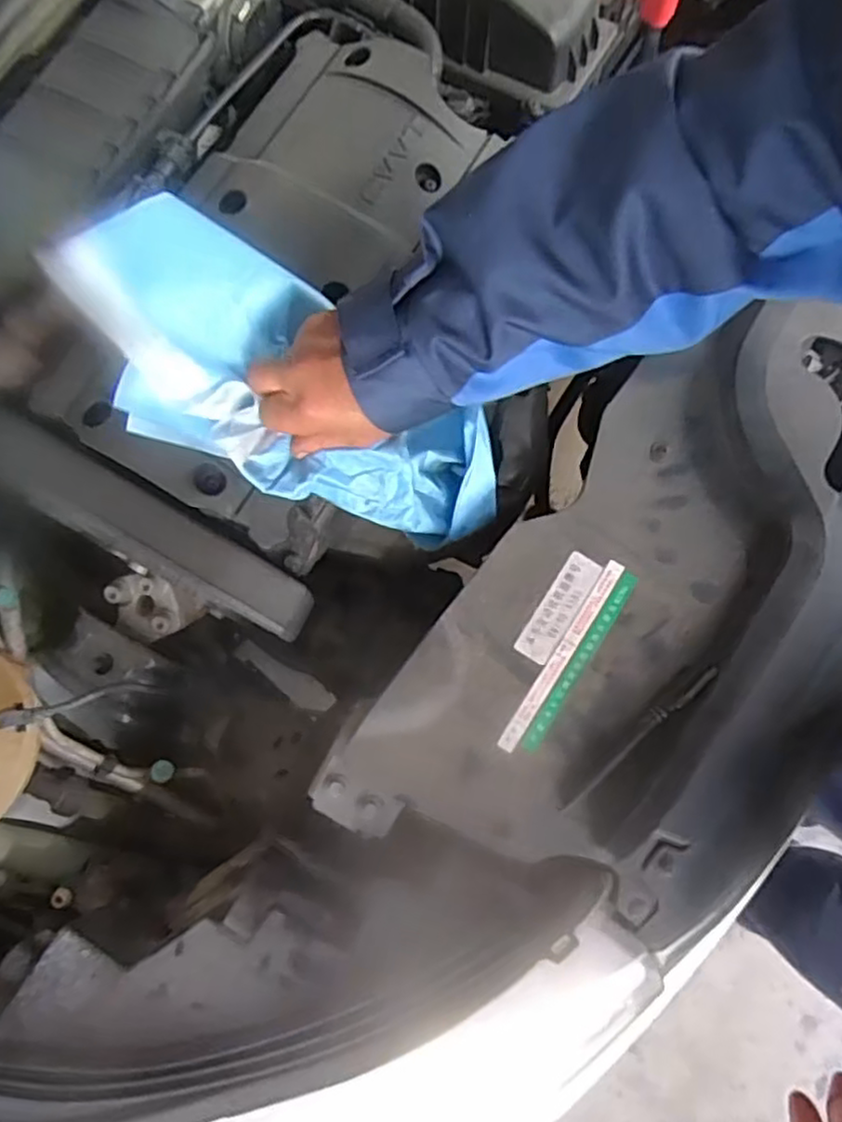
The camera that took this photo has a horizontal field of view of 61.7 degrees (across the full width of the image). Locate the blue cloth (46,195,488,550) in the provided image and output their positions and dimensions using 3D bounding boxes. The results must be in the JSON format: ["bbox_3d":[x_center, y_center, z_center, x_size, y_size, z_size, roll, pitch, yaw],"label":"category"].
[{"bbox_3d":[-0.085,-0.116,0.479,0.320,0.053,0.138,31,78,-17],"label":"blue cloth"}]

